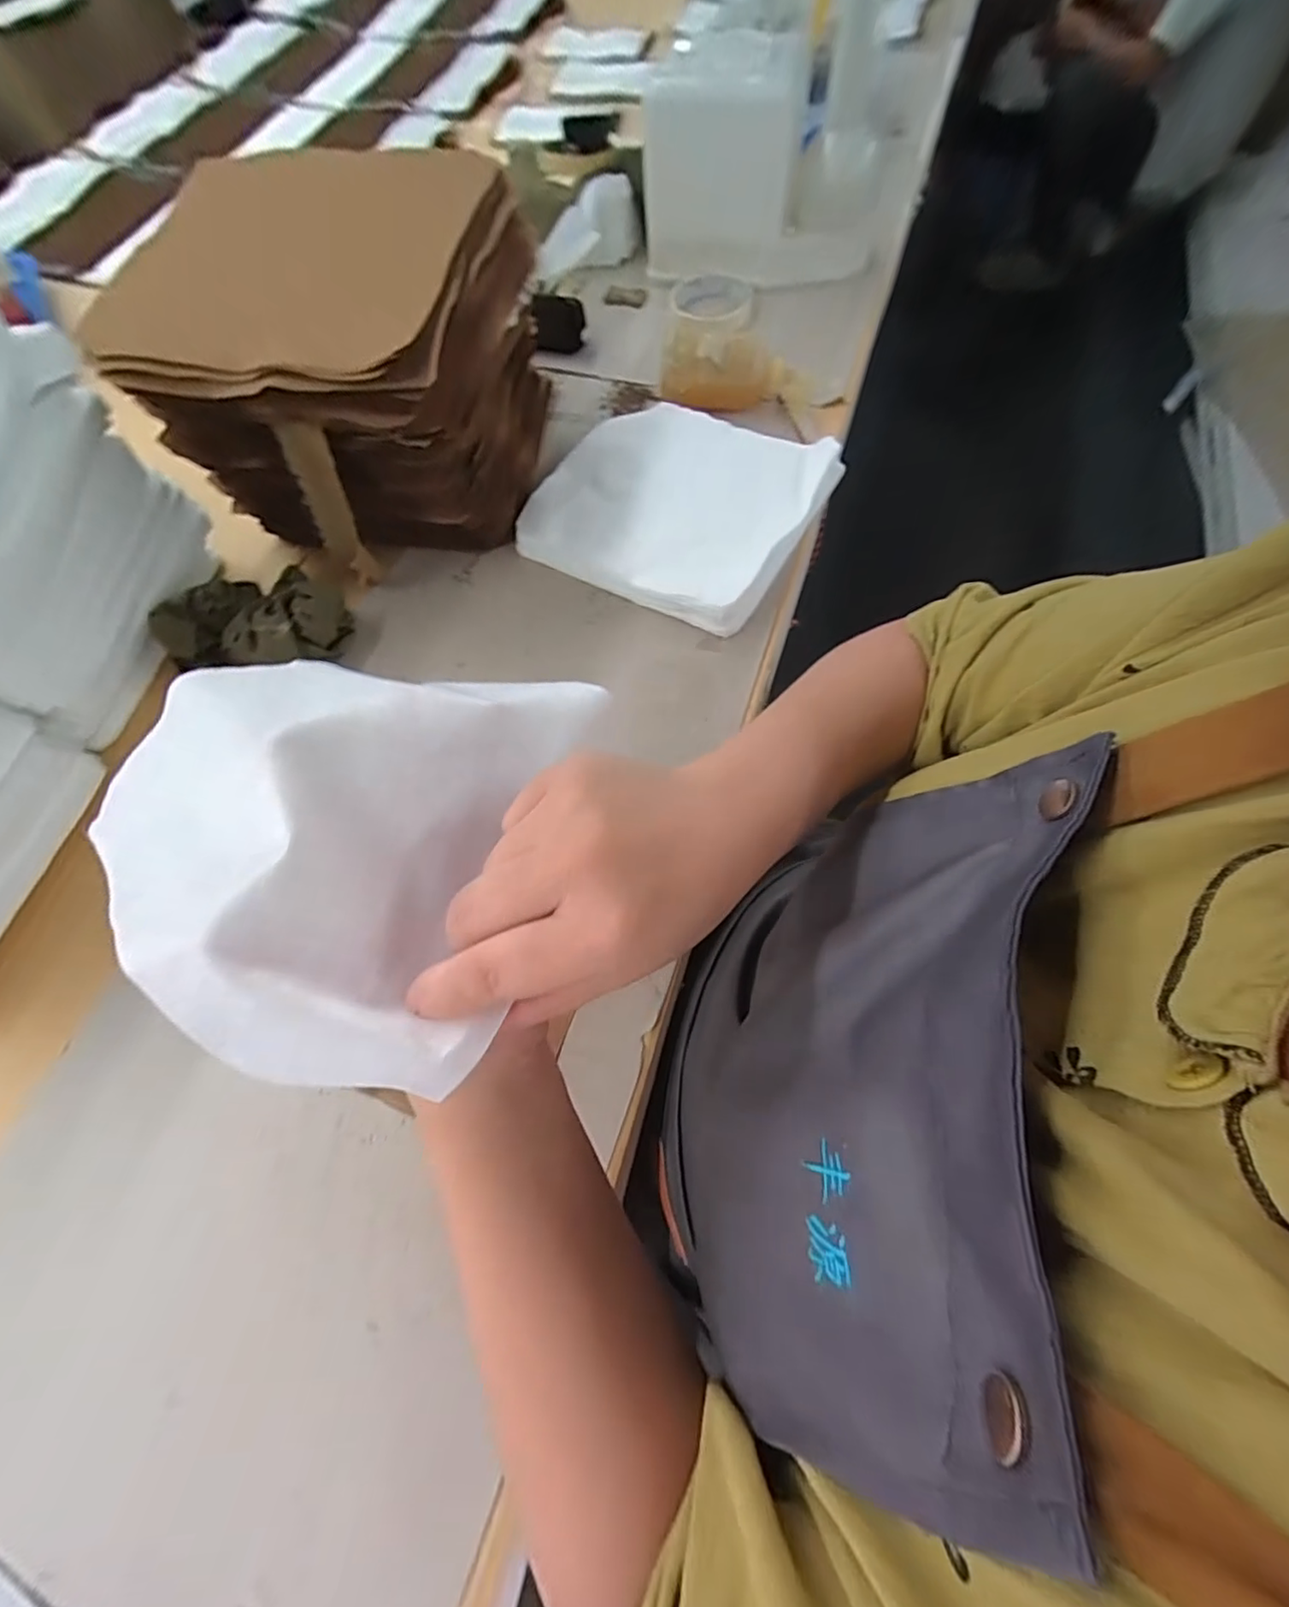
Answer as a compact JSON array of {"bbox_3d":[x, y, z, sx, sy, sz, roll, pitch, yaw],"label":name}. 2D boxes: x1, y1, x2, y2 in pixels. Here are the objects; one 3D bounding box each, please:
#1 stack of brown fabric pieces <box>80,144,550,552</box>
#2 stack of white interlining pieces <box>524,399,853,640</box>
[{"bbox_3d":[-0.217,-0.341,0.487,0.227,0.199,0.255,5,67,6],"label":"stack of brown fabric pieces"},{"bbox_3d":[0.034,-0.269,0.528,0.213,0.039,0.209,30,71,15],"label":"stack of white interlining pieces"}]

